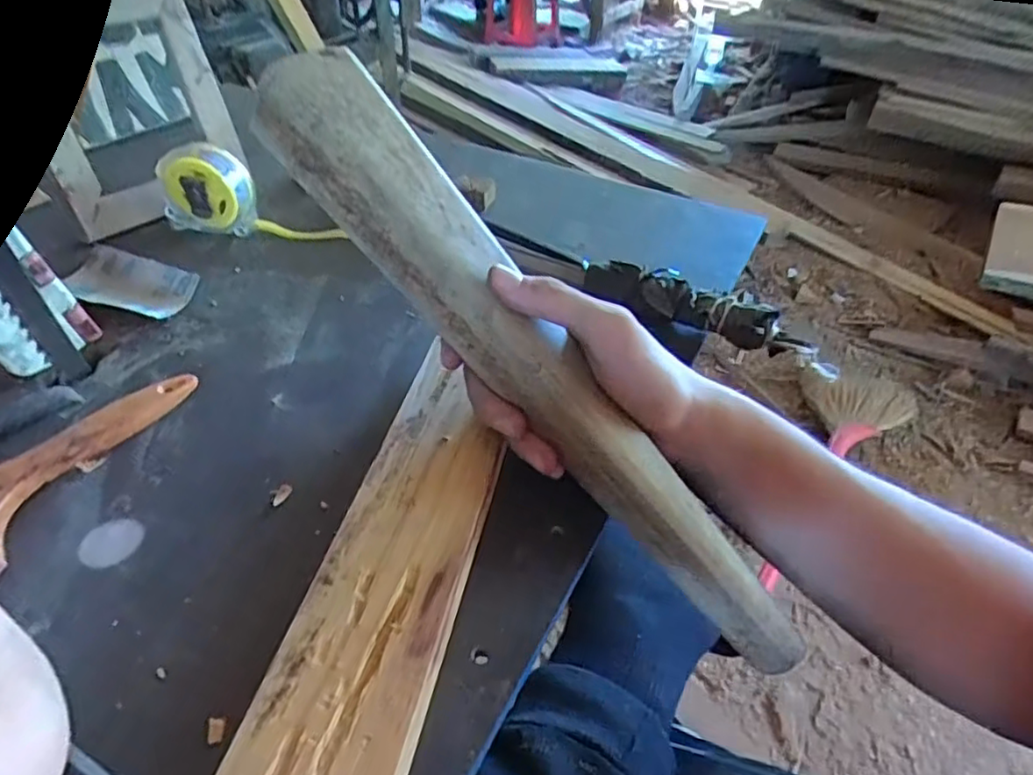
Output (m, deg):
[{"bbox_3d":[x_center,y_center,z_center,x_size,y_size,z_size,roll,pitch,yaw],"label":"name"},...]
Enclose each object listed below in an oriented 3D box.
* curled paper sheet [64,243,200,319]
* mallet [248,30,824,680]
[{"bbox_3d":[-0.274,-0.074,0.447,0.098,0.011,0.050,17,45,14],"label":"curled paper sheet"},{"bbox_3d":[0.014,-0.007,0.301,0.351,0.036,0.046,49,52,-4],"label":"mallet"}]

